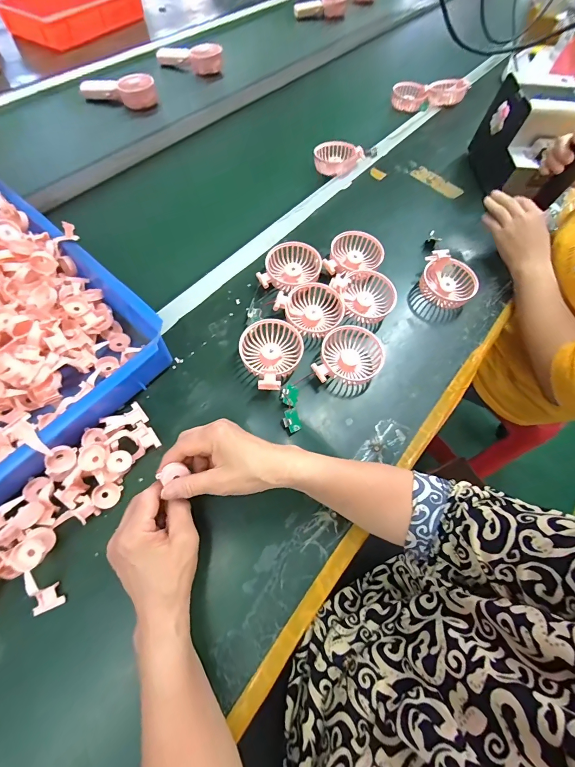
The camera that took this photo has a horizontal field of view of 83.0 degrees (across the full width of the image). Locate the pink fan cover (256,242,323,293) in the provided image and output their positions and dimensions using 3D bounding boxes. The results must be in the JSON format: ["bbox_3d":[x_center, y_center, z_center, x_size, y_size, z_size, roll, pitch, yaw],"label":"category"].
[{"bbox_3d":[0.006,-0.187,0.541,0.091,0.031,0.095,18,64,6],"label":"pink fan cover"}]

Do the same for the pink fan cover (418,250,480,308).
[{"bbox_3d":[0.273,-0.173,0.552,0.088,0.046,0.088,19,64,6],"label":"pink fan cover"}]

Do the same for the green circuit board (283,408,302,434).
[{"bbox_3d":[0.006,0.050,0.440,0.021,0.006,0.031,-18,92,-19],"label":"green circuit board"}]

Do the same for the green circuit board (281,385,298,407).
[{"bbox_3d":[0.004,0.016,0.452,0.024,0.007,0.030,30,66,-28],"label":"green circuit board"}]

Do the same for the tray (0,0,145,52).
[{"bbox_3d":[-0.613,-1.086,0.944,0.214,0.076,0.348,35,67,14],"label":"tray"}]

